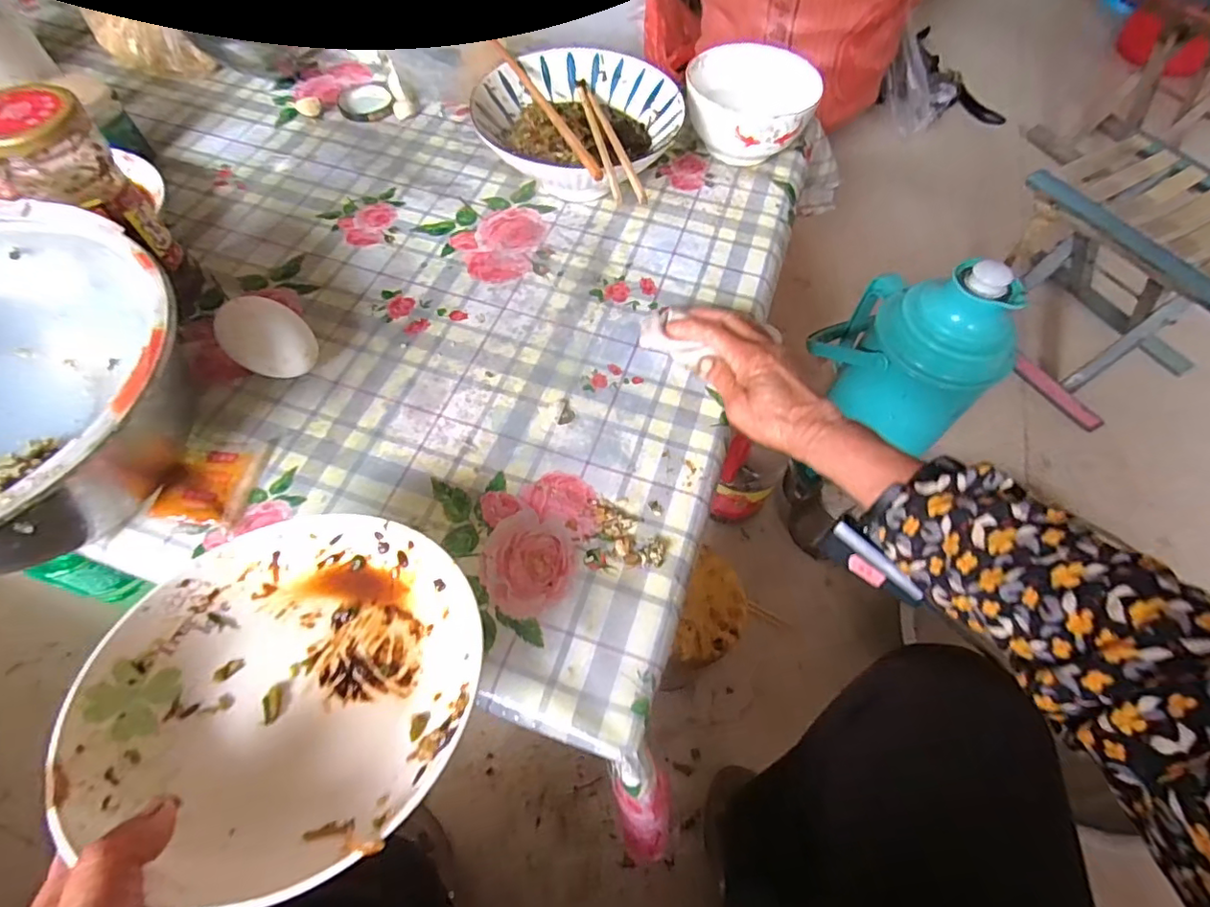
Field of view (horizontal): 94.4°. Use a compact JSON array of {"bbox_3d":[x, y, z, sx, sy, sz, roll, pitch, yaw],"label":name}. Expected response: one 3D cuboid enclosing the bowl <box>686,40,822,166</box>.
[{"bbox_3d":[0.141,-0.343,0.567,0.121,0.077,0.121,2,60,-3],"label":"bowl"}]

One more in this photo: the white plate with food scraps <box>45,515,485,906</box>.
[{"bbox_3d":[-0.150,0.110,0.273,0.172,0.028,0.172,2,48,-2],"label":"white plate with food scraps"}]

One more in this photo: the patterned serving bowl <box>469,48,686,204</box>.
[{"bbox_3d":[-0.025,-0.307,0.538,0.176,0.080,0.169,2,60,-3],"label":"patterned serving bowl"}]

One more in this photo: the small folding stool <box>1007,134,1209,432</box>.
[{"bbox_3d":[0.835,-0.290,0.923,0.287,0.277,0.332,-26,65,-18],"label":"small folding stool"}]

